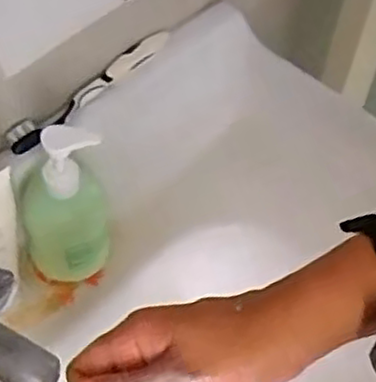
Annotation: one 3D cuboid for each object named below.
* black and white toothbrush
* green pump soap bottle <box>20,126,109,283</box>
[{"bbox_3d":[-0.081,-0.091,0.615,0.016,0.017,0.183,36,61,19],"label":"black and white toothbrush"},{"bbox_3d":[-0.095,0.008,0.543,0.070,0.144,0.063,-12,57,-12],"label":"green pump soap bottle"}]

